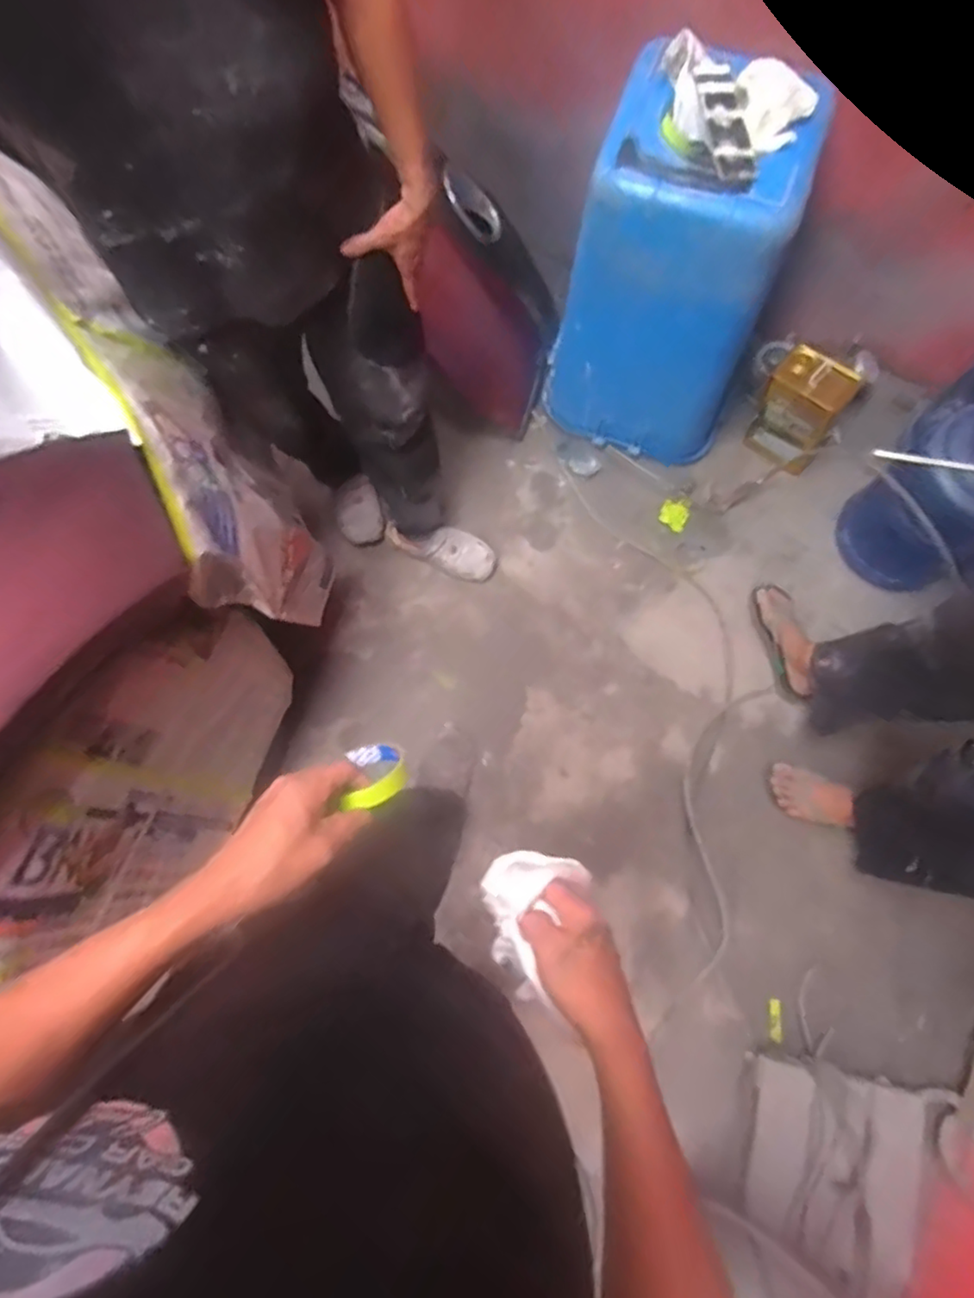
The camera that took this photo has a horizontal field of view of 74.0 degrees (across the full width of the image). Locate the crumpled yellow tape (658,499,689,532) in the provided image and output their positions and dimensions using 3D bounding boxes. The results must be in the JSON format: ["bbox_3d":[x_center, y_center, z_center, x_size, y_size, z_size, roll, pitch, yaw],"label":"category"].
[{"bbox_3d":[0.441,-0.318,1.517,0.062,0.011,0.074,29,78,6],"label":"crumpled yellow tape"}]

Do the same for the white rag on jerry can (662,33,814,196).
[{"bbox_3d":[0.416,-0.896,1.059,0.202,0.041,0.273,-21,77,-6],"label":"white rag on jerry can"}]

